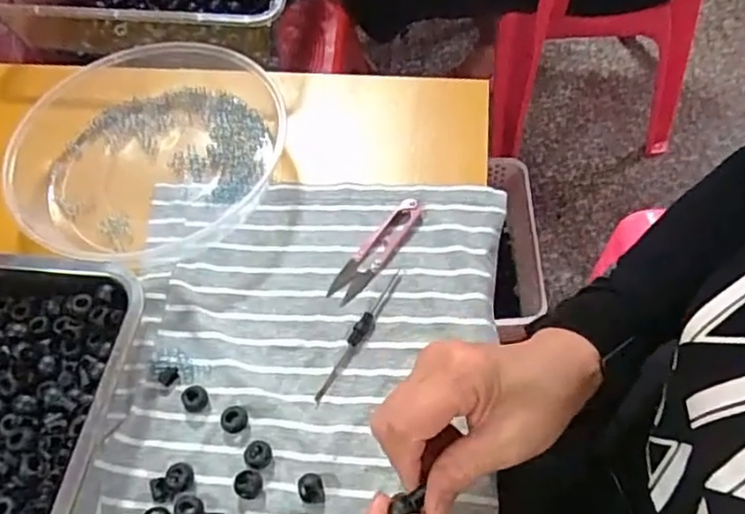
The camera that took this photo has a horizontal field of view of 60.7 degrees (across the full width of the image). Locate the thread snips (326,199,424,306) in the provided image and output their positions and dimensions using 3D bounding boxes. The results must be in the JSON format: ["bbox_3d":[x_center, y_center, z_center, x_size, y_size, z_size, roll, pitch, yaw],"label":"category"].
[{"bbox_3d":[0.004,-0.006,0.491,0.025,0.004,0.103,31,65,21],"label":"thread snips"}]

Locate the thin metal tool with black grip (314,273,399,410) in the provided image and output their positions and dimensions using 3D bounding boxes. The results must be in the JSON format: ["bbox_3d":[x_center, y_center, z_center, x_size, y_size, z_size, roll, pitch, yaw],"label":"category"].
[{"bbox_3d":[-0.009,0.054,0.453,0.011,0.006,0.115,28,64,19],"label":"thin metal tool with black grip"}]

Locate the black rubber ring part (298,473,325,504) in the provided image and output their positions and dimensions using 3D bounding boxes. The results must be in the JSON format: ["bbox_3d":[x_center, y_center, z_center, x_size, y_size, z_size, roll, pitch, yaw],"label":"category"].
[{"bbox_3d":[-0.038,0.144,0.395,0.015,0.014,0.017,-8,58,-1],"label":"black rubber ring part"}]

